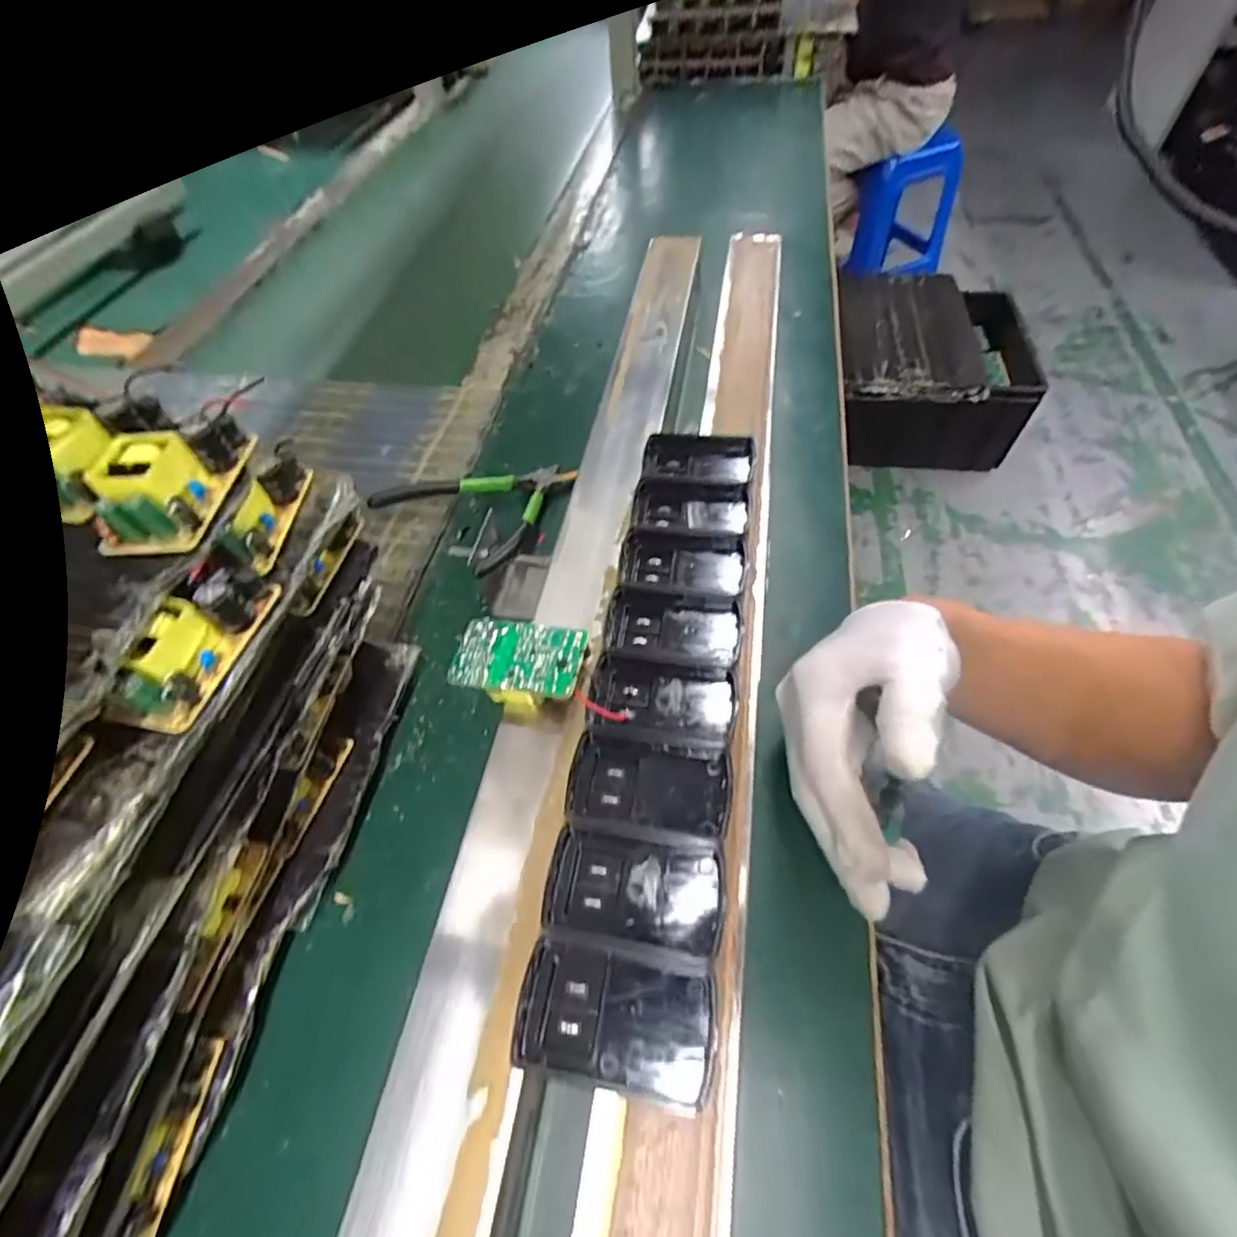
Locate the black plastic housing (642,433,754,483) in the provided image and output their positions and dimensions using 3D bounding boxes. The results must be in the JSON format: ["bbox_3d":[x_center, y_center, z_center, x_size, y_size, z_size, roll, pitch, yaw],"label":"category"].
[{"bbox_3d":[0.050,-0.099,0.379,0.069,0.018,0.038,3,56,7],"label":"black plastic housing"}]

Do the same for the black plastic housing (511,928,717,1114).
[{"bbox_3d":[-0.001,0.143,0.214,0.070,0.015,0.043,8,56,10],"label":"black plastic housing"}]

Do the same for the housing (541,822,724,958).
[{"bbox_3d":[0.006,0.108,0.239,0.070,0.011,0.041,5,56,8],"label":"housing"}]

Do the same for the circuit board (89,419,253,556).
[{"bbox_3d":[-0.168,-0.053,0.217,0.034,0.024,0.057,-2,55,3],"label":"circuit board"}]

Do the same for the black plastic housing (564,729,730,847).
[{"bbox_3d":[0.013,0.075,0.261,0.069,0.012,0.042,5,56,8],"label":"black plastic housing"}]

